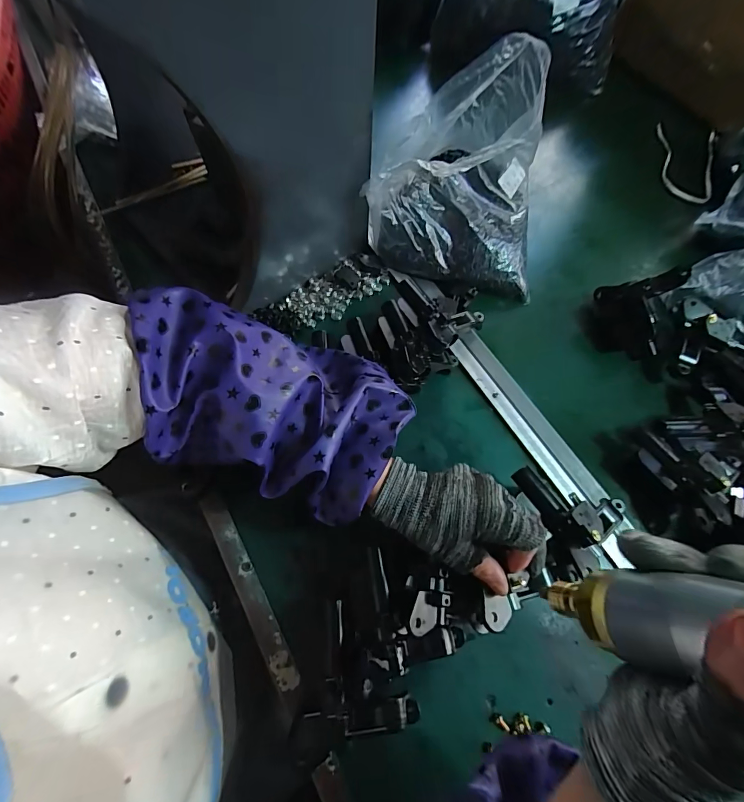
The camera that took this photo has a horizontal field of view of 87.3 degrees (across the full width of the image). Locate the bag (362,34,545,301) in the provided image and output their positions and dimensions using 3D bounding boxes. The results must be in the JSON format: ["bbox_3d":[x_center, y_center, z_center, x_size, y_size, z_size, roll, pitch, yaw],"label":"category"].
[{"bbox_3d":[0.101,-0.230,0.406,0.188,0.181,0.137,16,68,5],"label":"bag"}]

